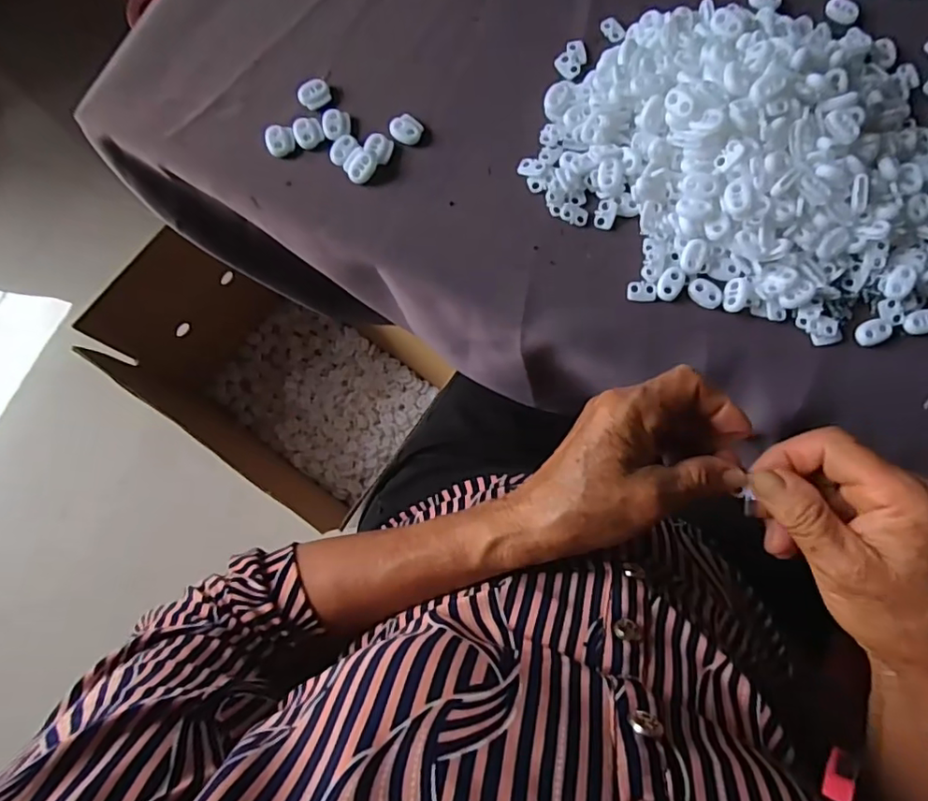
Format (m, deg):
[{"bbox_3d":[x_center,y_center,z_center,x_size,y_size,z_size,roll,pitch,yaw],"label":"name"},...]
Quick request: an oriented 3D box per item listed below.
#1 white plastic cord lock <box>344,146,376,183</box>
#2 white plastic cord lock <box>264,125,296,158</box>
[{"bbox_3d":[-0.070,-0.157,0.381,0.019,0.008,0.021,42,82,6],"label":"white plastic cord lock"},{"bbox_3d":[-0.124,-0.175,0.384,0.019,0.005,0.020,0,81,-1],"label":"white plastic cord lock"}]

